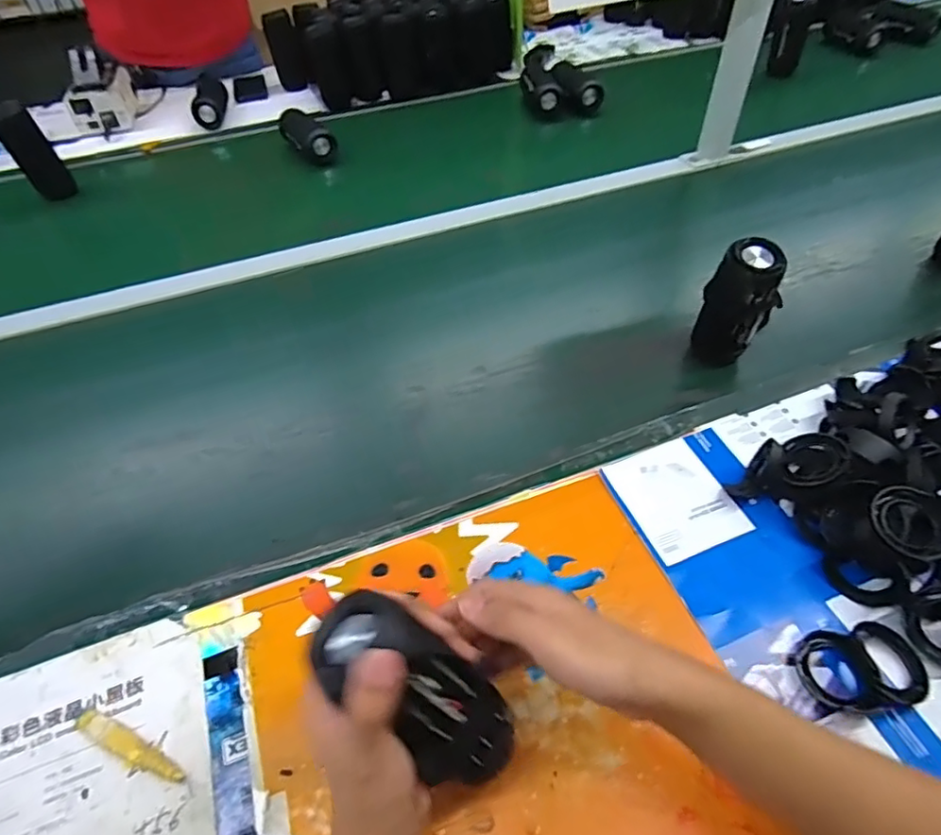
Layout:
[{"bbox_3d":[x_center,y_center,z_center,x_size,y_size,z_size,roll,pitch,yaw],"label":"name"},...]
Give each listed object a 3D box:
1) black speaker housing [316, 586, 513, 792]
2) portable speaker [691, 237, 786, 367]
[{"bbox_3d":[-0.022,0.174,0.353,0.160,0.042,0.067,48,54,-15],"label":"black speaker housing"},{"bbox_3d":[0.311,-0.130,0.664,0.064,0.142,0.057,-24,52,-17],"label":"portable speaker"}]

